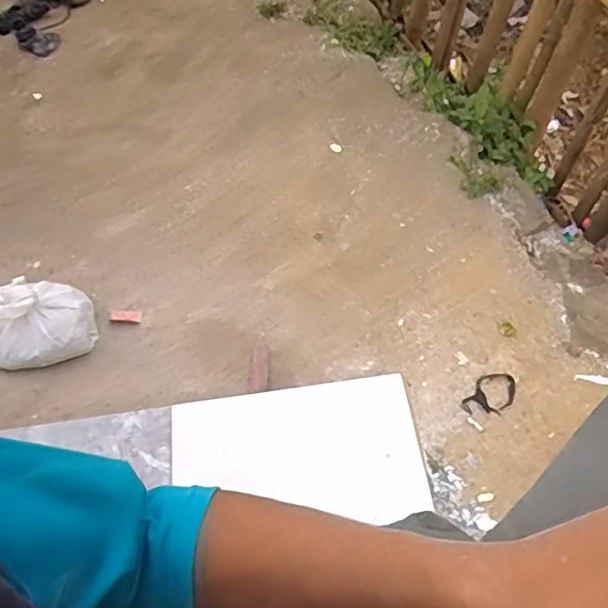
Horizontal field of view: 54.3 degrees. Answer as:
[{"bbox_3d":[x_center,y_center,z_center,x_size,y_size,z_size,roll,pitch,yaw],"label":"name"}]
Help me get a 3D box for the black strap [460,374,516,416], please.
[{"bbox_3d":[0.334,0.165,1.059,0.110,0.004,0.067,-39,65,-18],"label":"black strap"}]

